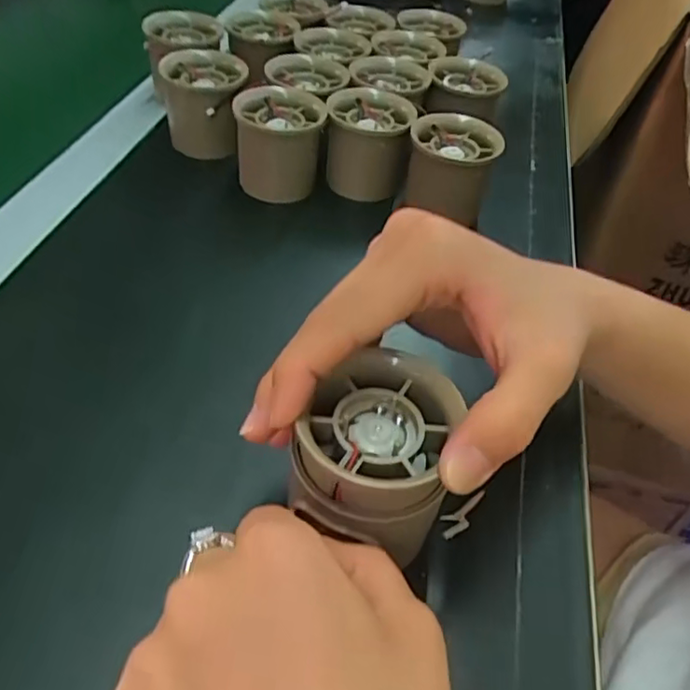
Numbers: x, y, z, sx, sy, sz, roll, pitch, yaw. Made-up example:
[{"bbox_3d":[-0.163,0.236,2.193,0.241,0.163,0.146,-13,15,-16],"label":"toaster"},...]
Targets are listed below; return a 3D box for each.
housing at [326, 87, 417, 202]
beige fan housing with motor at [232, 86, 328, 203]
[{"bbox_3d":[0.015,-0.129,0.407,0.055,0.051,0.062,3,46,-3],"label":"housing"},{"bbox_3d":[-0.041,-0.127,0.397,0.052,0.049,0.058,3,46,-3],"label":"beige fan housing with motor"}]

